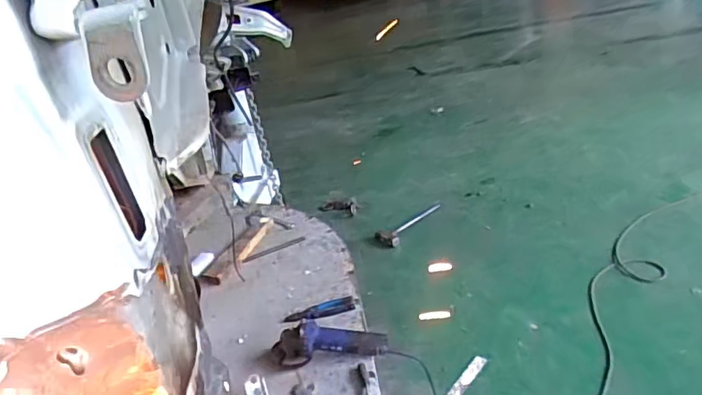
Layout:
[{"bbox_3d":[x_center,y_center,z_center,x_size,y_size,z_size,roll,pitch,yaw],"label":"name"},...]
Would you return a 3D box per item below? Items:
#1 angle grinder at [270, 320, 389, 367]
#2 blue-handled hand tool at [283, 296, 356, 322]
[{"bbox_3d":[-0.055,0.364,1.370,0.285,0.099,0.086,-7,27,8],"label":"angle grinder"},{"bbox_3d":[-0.089,0.324,1.559,0.200,0.014,0.064,-15,27,-8],"label":"blue-handled hand tool"}]

